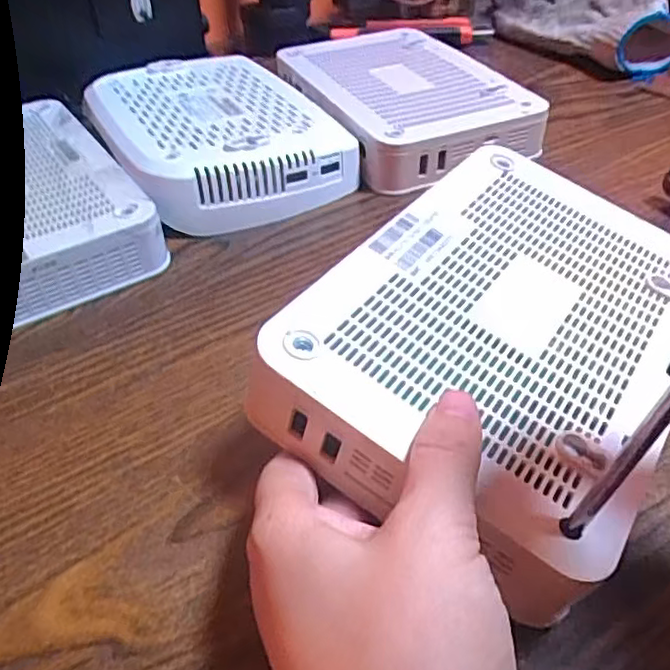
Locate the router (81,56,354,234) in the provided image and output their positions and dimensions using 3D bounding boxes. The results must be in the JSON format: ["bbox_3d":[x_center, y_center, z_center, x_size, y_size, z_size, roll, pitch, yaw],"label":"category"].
[{"bbox_3d":[-0.076,-0.126,0.408,0.132,0.040,0.167,-21,46,-21],"label":"router"}]

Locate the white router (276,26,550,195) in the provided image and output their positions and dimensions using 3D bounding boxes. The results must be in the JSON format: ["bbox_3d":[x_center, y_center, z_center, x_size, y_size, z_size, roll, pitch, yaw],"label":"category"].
[{"bbox_3d":[0.045,-0.164,0.451,0.126,0.037,0.176,-17,45,-18],"label":"white router"}]

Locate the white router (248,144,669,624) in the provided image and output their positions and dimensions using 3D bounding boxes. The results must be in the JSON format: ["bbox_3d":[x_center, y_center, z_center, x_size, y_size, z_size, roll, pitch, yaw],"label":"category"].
[{"bbox_3d":[0.065,-0.002,0.241,0.119,0.032,0.184,34,50,15],"label":"white router"}]

